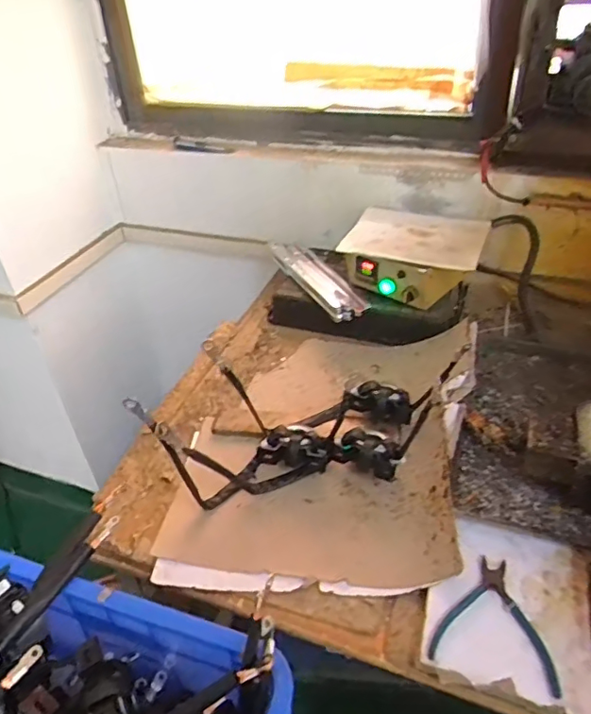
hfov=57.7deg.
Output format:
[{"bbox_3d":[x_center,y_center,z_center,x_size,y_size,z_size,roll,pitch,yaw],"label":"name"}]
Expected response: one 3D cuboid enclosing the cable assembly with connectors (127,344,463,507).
[{"bbox_3d":[0.024,0.074,0.754,0.432,0.203,0.201,-8,38,-6],"label":"cable assembly with connectors"}]

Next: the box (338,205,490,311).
[{"bbox_3d":[0.233,-0.203,1.058,0.255,0.108,0.216,14,41,21],"label":"box"}]

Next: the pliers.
[{"bbox_3d":[0.225,0.285,0.587,0.127,0.016,0.133,14,41,20],"label":"pliers"}]

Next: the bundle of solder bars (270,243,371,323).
[{"bbox_3d":[0.040,-0.165,1.105,0.081,0.027,0.308,-17,40,-17],"label":"bundle of solder bars"}]

